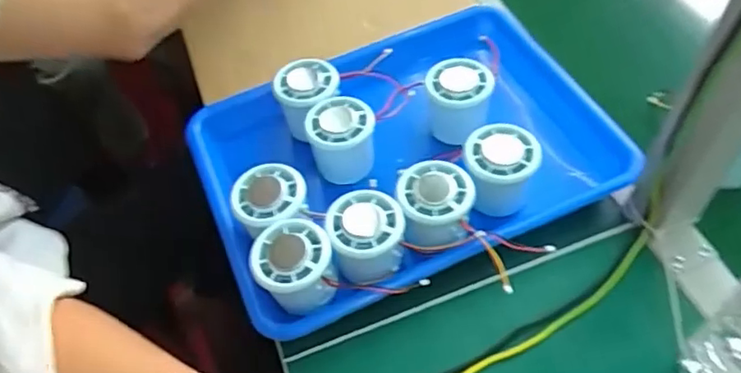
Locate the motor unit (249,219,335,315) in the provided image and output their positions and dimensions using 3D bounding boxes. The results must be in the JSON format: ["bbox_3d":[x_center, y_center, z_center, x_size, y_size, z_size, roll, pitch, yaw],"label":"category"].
[{"bbox_3d":[-0.054,0.059,0.434,0.055,0.046,0.055,-2,55,3],"label":"motor unit"}]

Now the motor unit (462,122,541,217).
[{"bbox_3d":[0.102,-0.009,0.475,0.058,0.054,0.059,3,55,6],"label":"motor unit"}]

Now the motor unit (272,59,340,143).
[{"bbox_3d":[-0.055,-0.077,0.537,0.051,0.060,0.059,-36,60,-20],"label":"motor unit"}]

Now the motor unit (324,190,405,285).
[{"bbox_3d":[-0.004,0.038,0.445,0.054,0.047,0.052,-2,55,3],"label":"motor unit"}]

